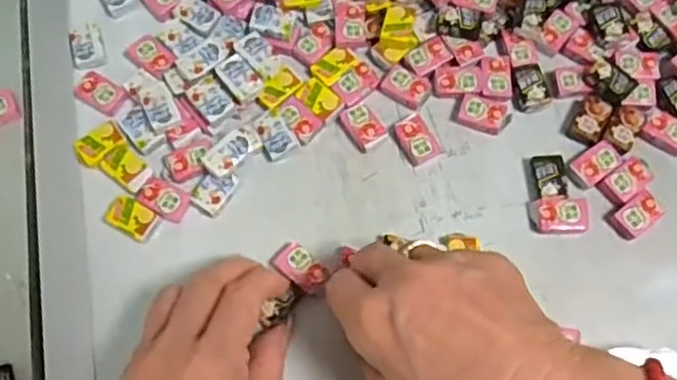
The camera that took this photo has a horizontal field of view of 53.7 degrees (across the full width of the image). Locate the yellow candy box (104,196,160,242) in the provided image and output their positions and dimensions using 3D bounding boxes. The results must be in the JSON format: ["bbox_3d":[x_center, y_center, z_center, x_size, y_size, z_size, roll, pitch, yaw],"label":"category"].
[{"bbox_3d":[-0.110,0.015,0.356,0.026,0.007,0.017,27,75,9],"label":"yellow candy box"}]

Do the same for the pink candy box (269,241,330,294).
[{"bbox_3d":[-0.020,0.040,0.347,0.030,0.006,0.017,40,77,12],"label":"pink candy box"}]

